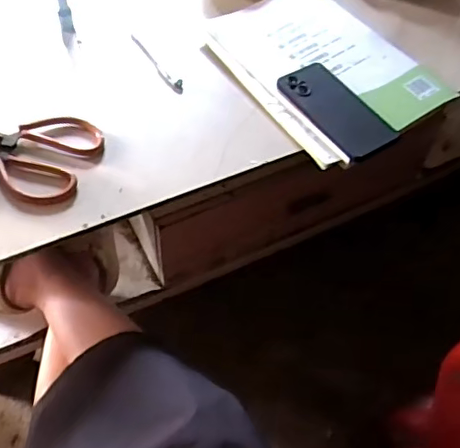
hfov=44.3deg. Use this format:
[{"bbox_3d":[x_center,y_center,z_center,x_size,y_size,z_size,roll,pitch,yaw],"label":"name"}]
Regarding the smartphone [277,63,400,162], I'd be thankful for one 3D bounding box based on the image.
[{"bbox_3d":[0.130,-0.144,0.699,0.074,0.010,0.151,-27,62,-20],"label":"smartphone"}]

